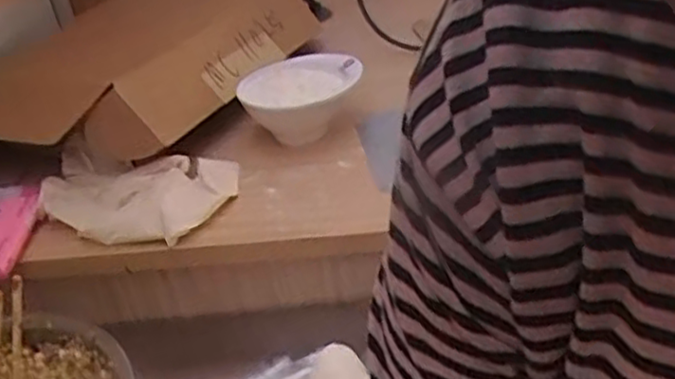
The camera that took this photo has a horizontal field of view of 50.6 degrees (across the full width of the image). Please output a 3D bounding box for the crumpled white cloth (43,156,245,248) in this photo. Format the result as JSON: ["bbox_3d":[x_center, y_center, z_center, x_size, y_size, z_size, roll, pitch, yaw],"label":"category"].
[{"bbox_3d":[-0.195,0.011,0.710,0.188,0.026,0.119,-11,34,-5],"label":"crumpled white cloth"}]

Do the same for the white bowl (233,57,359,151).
[{"bbox_3d":[-0.045,-0.113,0.831,0.137,0.072,0.137,-5,34,4],"label":"white bowl"}]

